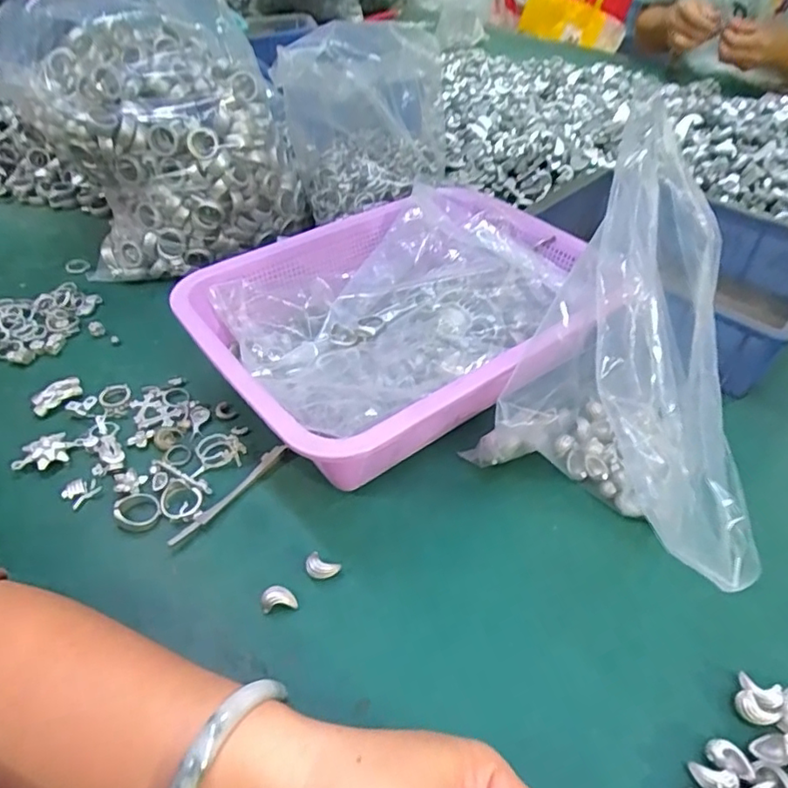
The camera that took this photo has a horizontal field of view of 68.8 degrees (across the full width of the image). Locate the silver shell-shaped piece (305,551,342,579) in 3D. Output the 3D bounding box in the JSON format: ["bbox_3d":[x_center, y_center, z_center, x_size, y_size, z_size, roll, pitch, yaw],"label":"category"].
[{"bbox_3d":[-0.043,0.103,0.342,0.019,0.011,0.012,14,47,14],"label":"silver shell-shaped piece"}]

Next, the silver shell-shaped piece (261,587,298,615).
[{"bbox_3d":[-0.066,0.116,0.327,0.019,0.012,0.011,-11,45,-9],"label":"silver shell-shaped piece"}]

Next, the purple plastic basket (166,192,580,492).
[{"bbox_3d":[0.011,-0.056,0.447,0.294,0.084,0.218,-29,52,-26],"label":"purple plastic basket"}]

